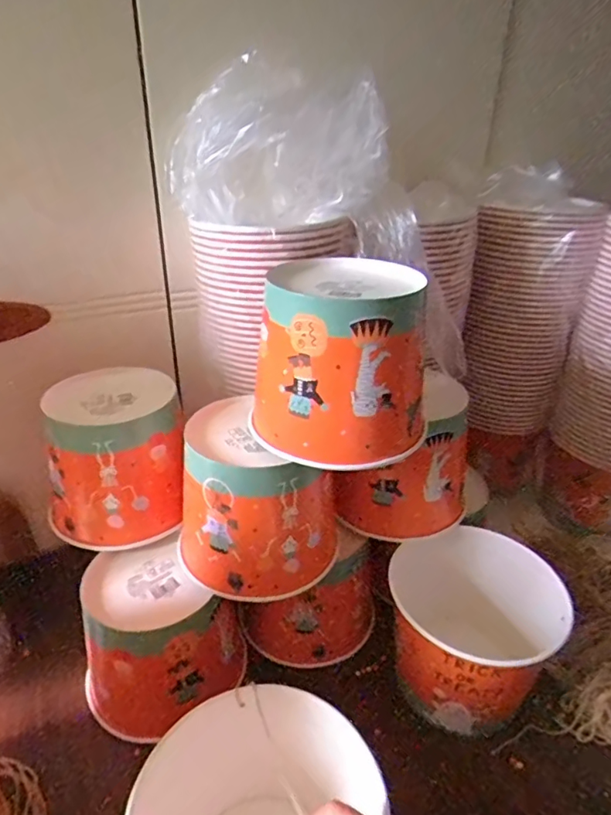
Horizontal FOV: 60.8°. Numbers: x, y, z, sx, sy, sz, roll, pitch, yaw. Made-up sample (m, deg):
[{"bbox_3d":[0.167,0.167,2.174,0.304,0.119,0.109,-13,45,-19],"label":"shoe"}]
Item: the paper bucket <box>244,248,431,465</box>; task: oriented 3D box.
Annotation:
[{"bbox_3d":[0.034,-0.045,0.444,0.139,0.128,0.141,6,31,9],"label":"paper bucket"}]

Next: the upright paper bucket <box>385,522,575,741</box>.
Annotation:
[{"bbox_3d":[0.166,0.227,0.525,0.150,0.143,0.161,1,31,0],"label":"upright paper bucket"}]

